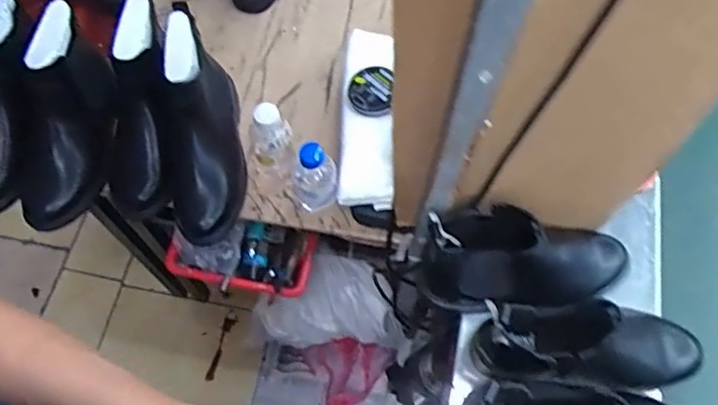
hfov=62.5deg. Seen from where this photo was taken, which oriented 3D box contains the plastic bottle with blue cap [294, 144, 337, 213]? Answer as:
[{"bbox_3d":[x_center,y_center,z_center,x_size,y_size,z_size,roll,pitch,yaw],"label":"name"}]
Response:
[{"bbox_3d":[-0.057,-0.038,0.775,0.054,0.136,0.054,0,65,-1],"label":"plastic bottle with blue cap"}]

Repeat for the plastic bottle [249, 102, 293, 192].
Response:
[{"bbox_3d":[-0.117,-0.071,0.795,0.060,0.141,0.057,-11,66,-6],"label":"plastic bottle"}]

